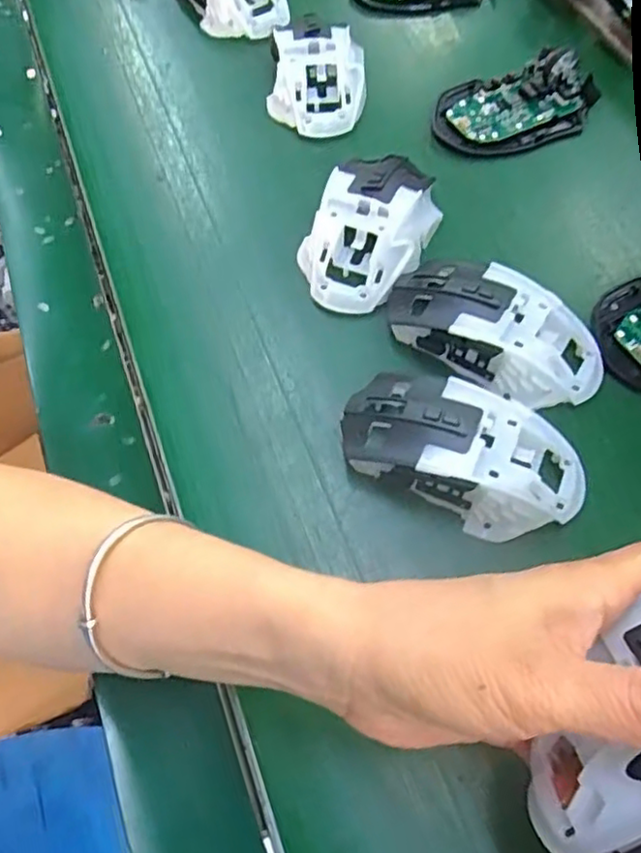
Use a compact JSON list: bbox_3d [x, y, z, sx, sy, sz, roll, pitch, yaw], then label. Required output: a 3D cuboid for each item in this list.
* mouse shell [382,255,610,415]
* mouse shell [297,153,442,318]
[{"bbox_3d":[0.092,-0.053,0.346,0.111,0.035,0.053,31,68,13],"label":"mouse shell"},{"bbox_3d":[0.029,-0.120,0.384,0.066,0.036,0.110,22,64,18],"label":"mouse shell"}]

